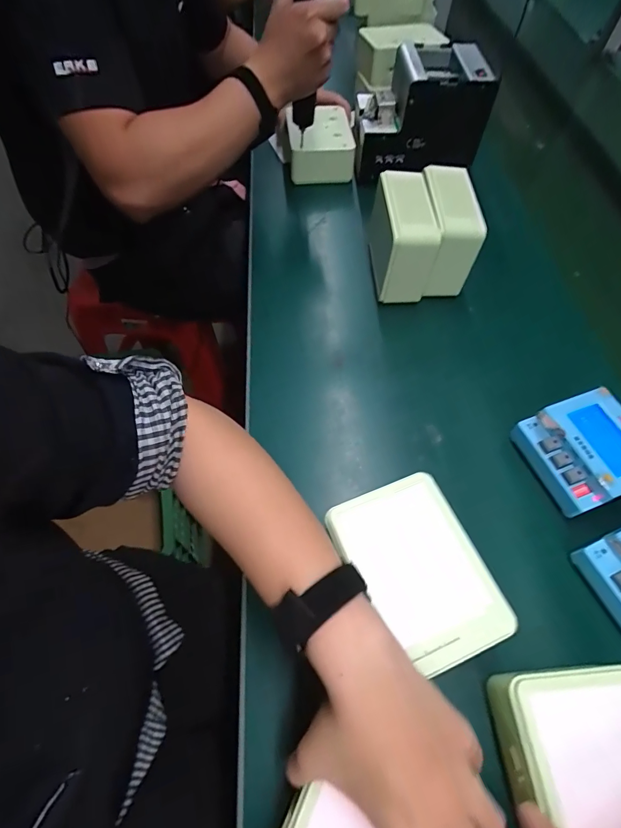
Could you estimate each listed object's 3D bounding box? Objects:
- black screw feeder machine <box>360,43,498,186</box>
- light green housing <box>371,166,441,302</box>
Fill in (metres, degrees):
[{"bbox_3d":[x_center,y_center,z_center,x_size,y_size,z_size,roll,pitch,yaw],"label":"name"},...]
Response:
[{"bbox_3d":[0.169,-0.484,0.668,0.189,0.156,0.146,-3,60,-4],"label":"black screw feeder machine"},{"bbox_3d":[0.120,-0.235,0.543,0.064,0.114,0.156,1,60,-2],"label":"light green housing"}]

